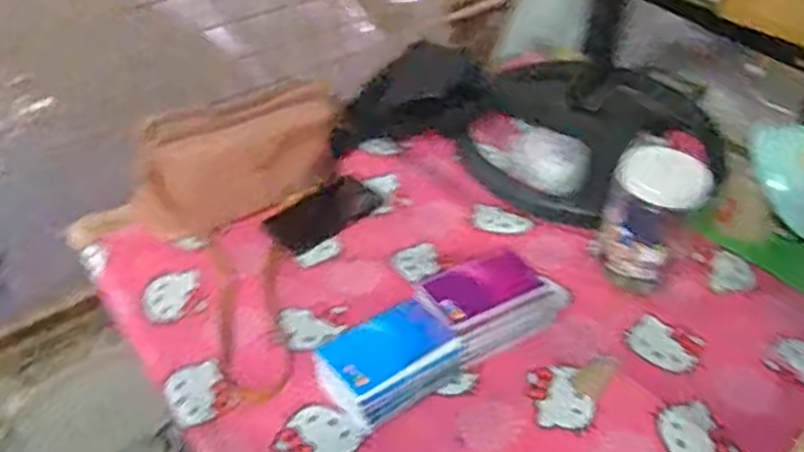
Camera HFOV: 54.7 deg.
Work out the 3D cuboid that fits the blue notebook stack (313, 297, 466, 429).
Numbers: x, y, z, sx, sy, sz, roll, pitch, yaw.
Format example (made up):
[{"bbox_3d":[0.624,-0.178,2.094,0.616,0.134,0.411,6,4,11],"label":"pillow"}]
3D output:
[{"bbox_3d":[-0.016,0.147,0.829,0.147,0.062,0.090,-26,48,-28],"label":"blue notebook stack"}]

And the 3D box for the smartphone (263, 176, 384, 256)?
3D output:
[{"bbox_3d":[-0.108,-0.016,1.064,0.156,0.015,0.078,-32,51,-33],"label":"smartphone"}]

